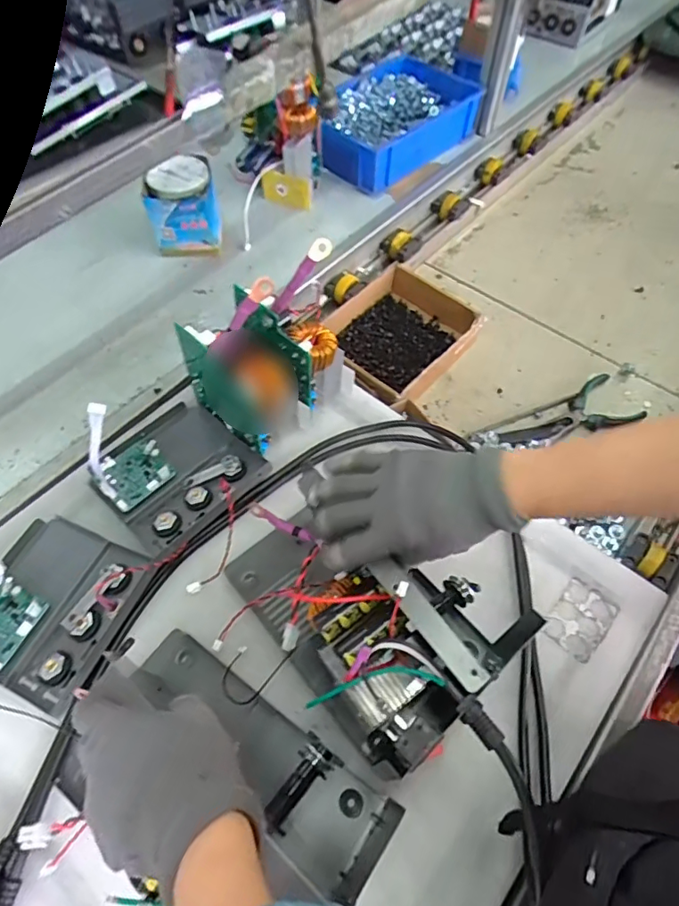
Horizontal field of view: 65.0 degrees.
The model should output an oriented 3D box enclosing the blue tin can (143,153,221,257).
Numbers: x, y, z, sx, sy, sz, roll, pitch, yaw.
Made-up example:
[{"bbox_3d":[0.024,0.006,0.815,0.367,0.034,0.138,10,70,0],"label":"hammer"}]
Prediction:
[{"bbox_3d":[-0.222,-0.347,0.768,0.087,0.124,0.068,4,58,2],"label":"blue tin can"}]

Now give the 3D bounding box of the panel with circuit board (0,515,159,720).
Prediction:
[{"bbox_3d":[-0.281,0.145,0.515,0.157,0.035,0.153,21,60,12],"label":"panel with circuit board"}]

